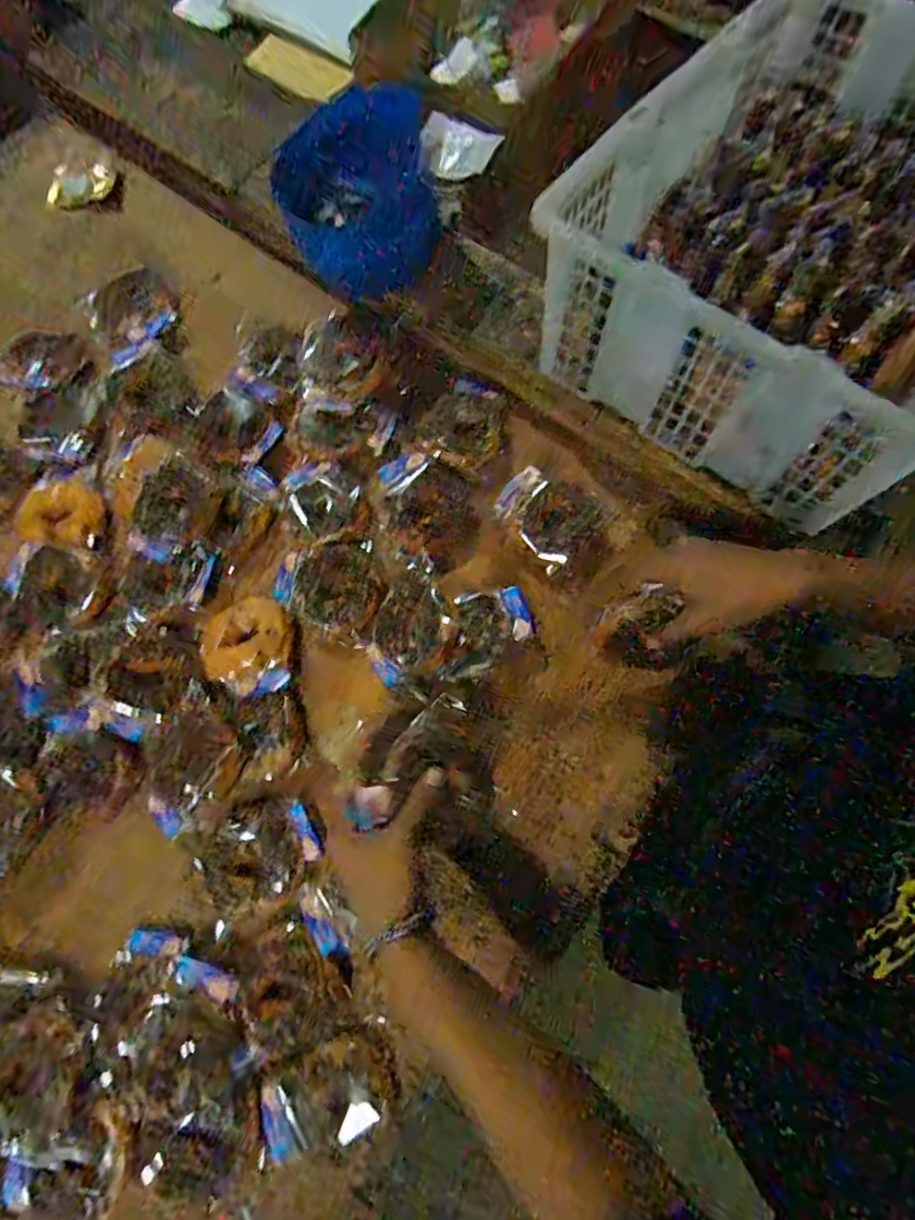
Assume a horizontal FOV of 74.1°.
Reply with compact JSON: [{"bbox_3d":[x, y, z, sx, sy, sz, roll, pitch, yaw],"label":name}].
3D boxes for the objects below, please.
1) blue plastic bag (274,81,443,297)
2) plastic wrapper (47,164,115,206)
[{"bbox_3d":[-0.105,-0.424,0.629,0.164,0.100,0.142,-15,74,0],"label":"blue plastic bag"},{"bbox_3d":[-0.492,-0.556,0.792,0.088,0.020,0.045,-1,99,2],"label":"plastic wrapper"}]

